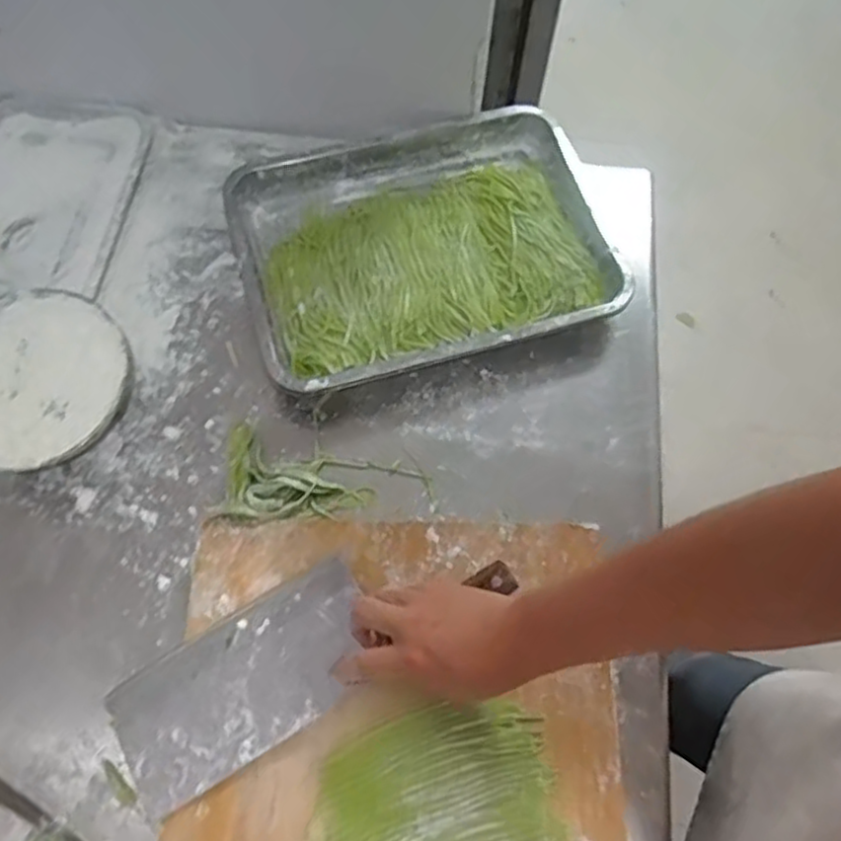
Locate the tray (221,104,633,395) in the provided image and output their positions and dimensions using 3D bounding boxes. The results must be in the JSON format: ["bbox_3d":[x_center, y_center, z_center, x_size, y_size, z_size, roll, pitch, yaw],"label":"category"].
[{"bbox_3d":[0.002,-0.187,0.788,0.382,0.052,0.288,-16,69,-8],"label":"tray"}]

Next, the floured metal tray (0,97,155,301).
[{"bbox_3d":[-0.439,-0.244,0.817,0.210,0.017,0.298,7,68,2],"label":"floured metal tray"}]

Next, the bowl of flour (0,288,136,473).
[{"bbox_3d":[-0.373,-0.035,0.701,0.160,0.068,0.175,0,68,-1],"label":"bowl of flour"}]

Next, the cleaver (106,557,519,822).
[{"bbox_3d":[-0.095,0.185,0.609,0.334,0.023,0.107,-32,72,-10],"label":"cleaver"}]

